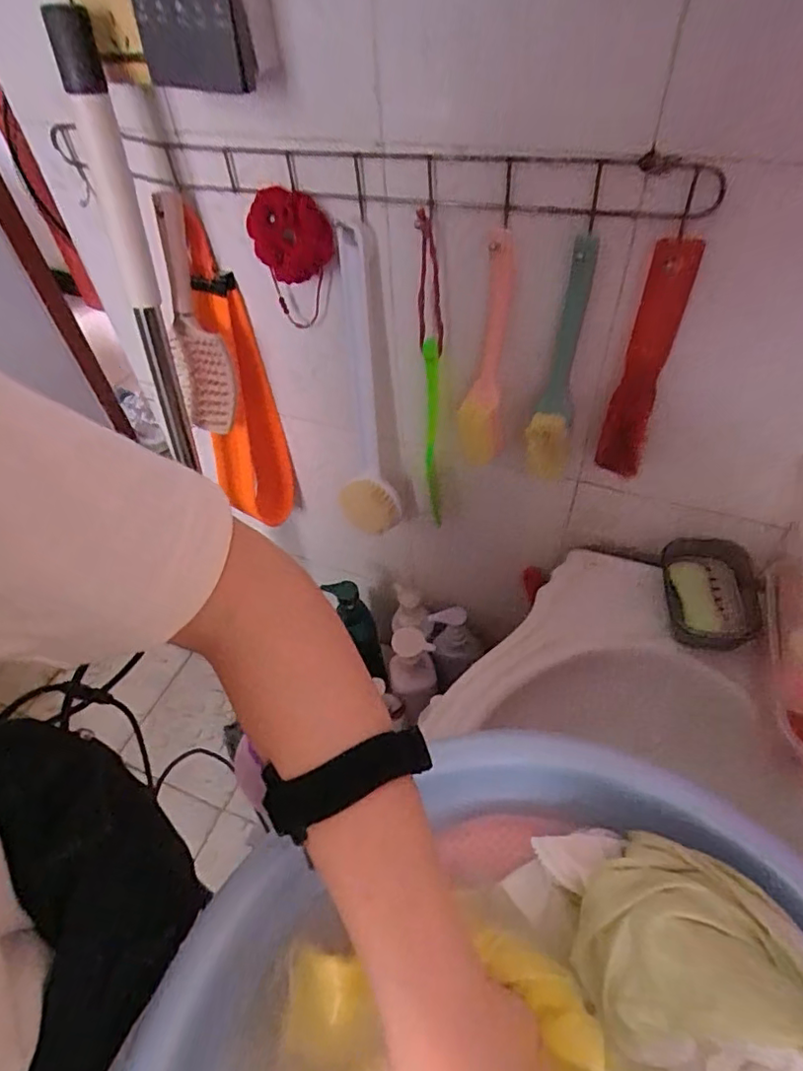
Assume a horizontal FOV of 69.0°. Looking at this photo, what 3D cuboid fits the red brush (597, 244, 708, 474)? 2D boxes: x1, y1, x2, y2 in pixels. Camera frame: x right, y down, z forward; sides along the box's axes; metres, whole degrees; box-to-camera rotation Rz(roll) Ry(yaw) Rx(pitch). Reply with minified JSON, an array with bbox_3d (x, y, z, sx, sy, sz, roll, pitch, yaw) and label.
[{"bbox_3d":[0.196,-0.133,0.477,0.036,0.201,0.021,13,51,15],"label":"red brush"}]

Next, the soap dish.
[{"bbox_3d":[0.295,0.057,0.553,0.085,0.041,0.103,12,51,15],"label":"soap dish"}]

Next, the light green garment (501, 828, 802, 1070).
[{"bbox_3d":[0.158,0.239,0.263,0.102,0.064,0.230,-22,51,-14],"label":"light green garment"}]

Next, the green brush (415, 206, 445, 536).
[{"bbox_3d":[0.031,-0.134,0.579,0.022,0.343,0.029,-3,49,2],"label":"green brush"}]

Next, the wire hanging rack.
[{"bbox_3d":[-0.065,-0.287,0.465,0.577,0.051,0.031,16,52,18],"label":"wire hanging rack"}]

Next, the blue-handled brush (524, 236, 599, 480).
[{"bbox_3d":[0.130,-0.129,0.495,0.037,0.232,0.032,9,50,12],"label":"blue-handled brush"}]

